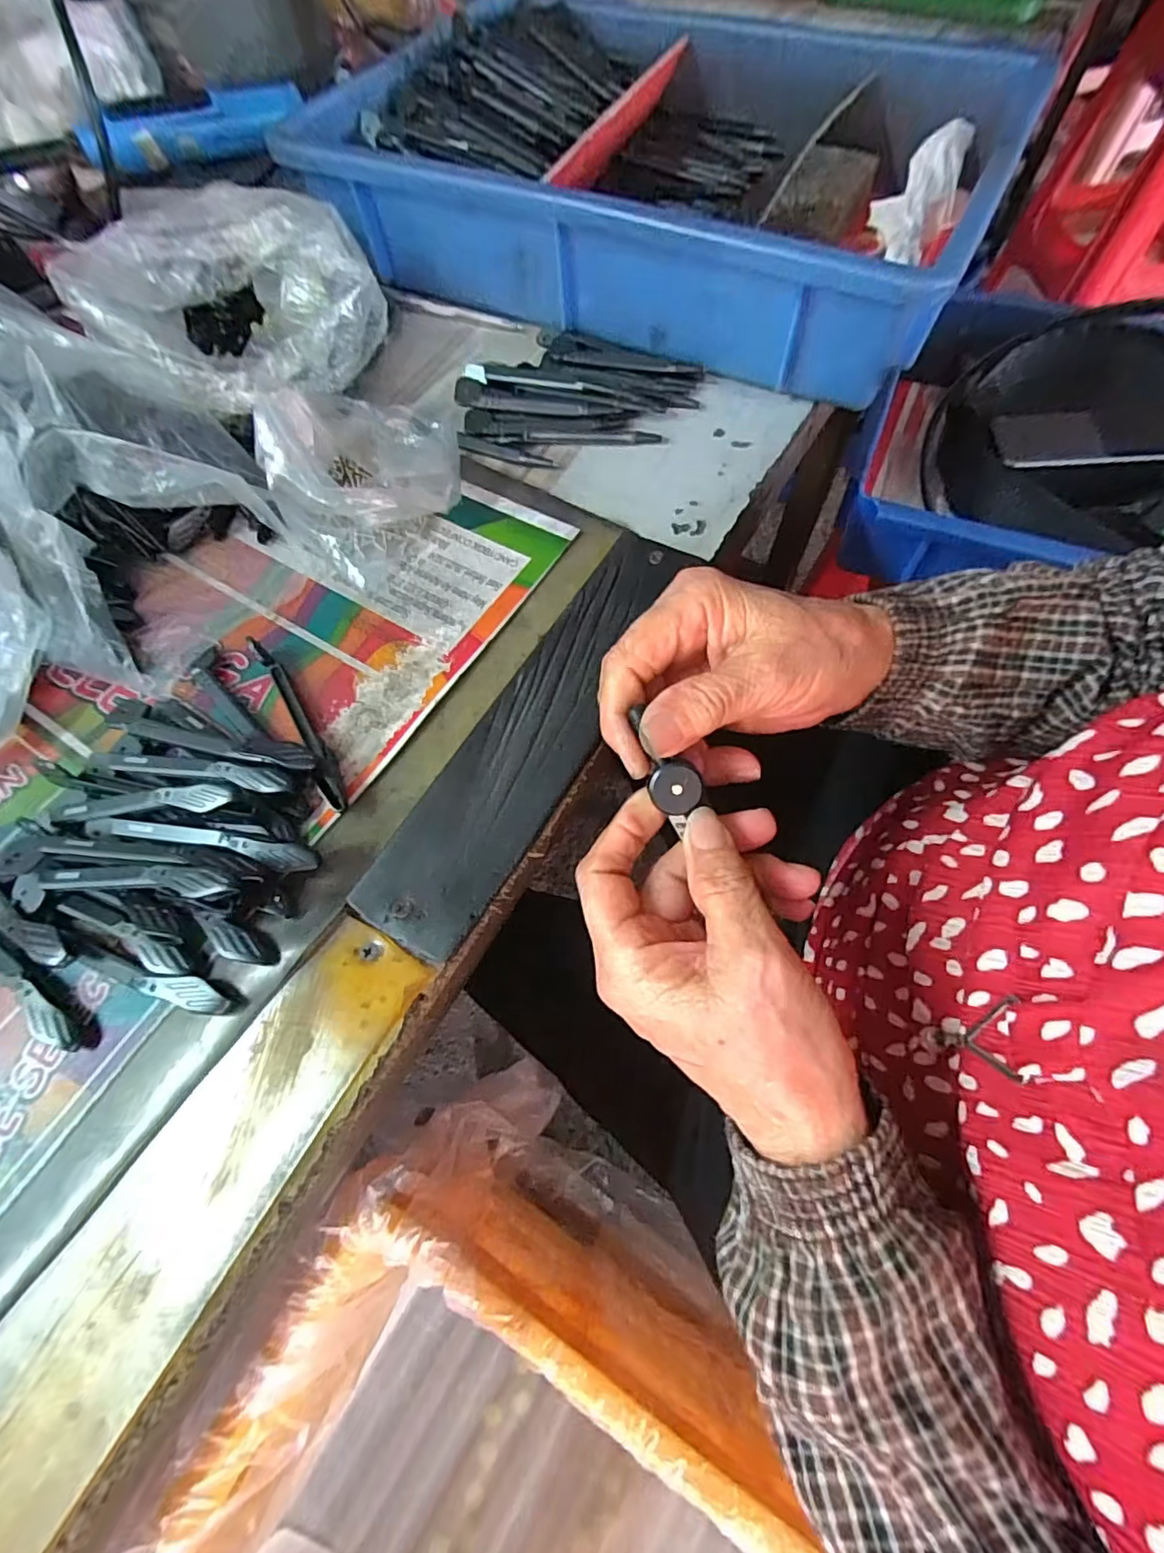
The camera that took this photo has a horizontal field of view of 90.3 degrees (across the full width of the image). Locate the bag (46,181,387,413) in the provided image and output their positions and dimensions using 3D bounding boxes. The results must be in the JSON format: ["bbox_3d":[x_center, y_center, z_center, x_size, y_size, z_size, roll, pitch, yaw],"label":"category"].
[{"bbox_3d":[-0.200,-0.274,0.341,0.142,0.066,0.148,15,66,11],"label":"bag"}]

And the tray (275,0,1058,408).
[{"bbox_3d":[0.048,-0.430,0.392,0.433,0.079,0.292,27,70,15],"label":"tray"}]

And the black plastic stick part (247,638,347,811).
[{"bbox_3d":[-0.129,-0.026,0.264,0.008,0.014,0.102,-31,68,-11],"label":"black plastic stick part"}]

